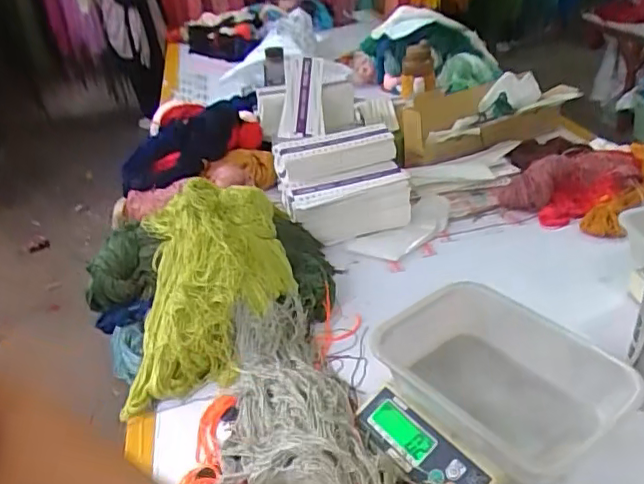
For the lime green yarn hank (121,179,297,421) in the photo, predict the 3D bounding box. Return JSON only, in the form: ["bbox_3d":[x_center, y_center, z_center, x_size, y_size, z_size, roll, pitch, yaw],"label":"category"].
[{"bbox_3d":[-0.183,0.046,0.986,0.256,0.167,0.415,-7,32,-3],"label":"lime green yarn hank"}]

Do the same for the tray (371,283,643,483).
[{"bbox_3d":[0.229,0.161,0.734,0.192,0.101,0.268,-26,38,-30],"label":"tray"}]

